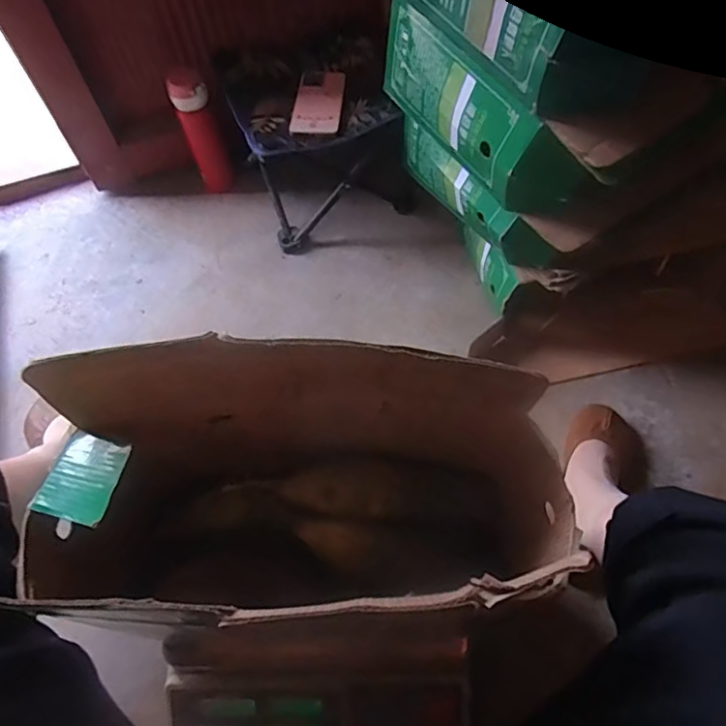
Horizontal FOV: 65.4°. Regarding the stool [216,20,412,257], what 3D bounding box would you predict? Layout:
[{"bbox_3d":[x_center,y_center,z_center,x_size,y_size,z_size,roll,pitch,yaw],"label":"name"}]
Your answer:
[{"bbox_3d":[-0.086,-0.400,0.990,0.254,0.235,0.297,-22,62,-8],"label":"stool"}]

